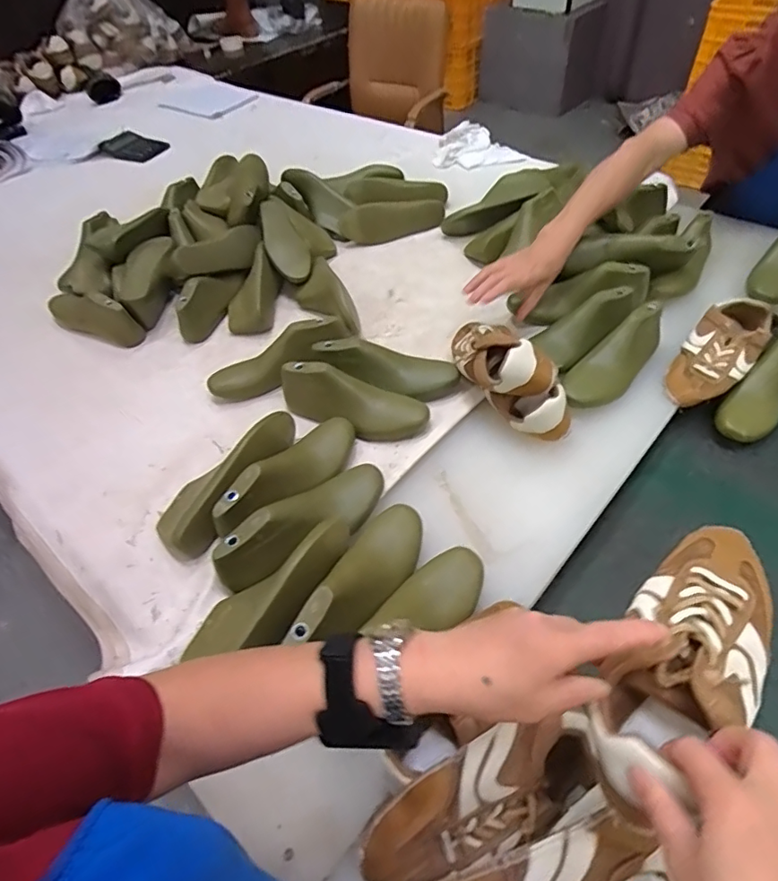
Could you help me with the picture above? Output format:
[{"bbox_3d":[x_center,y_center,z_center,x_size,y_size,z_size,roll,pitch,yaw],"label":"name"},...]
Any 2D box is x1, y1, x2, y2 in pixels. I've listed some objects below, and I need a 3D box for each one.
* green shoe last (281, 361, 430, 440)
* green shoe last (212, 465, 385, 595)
[{"bbox_3d":[-0.057,-0.055,0.763,0.227,0.075,0.060,13,53,17],"label":"green shoe last"},{"bbox_3d":[-0.096,0.097,0.636,0.232,0.065,0.070,-39,56,-24],"label":"green shoe last"}]

